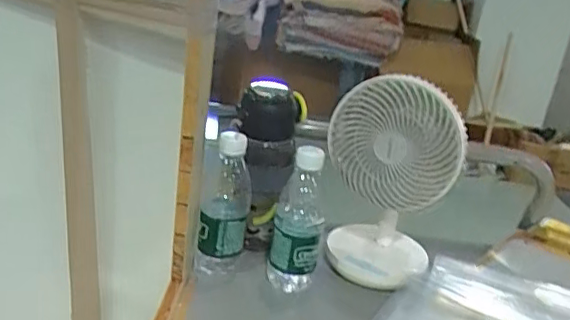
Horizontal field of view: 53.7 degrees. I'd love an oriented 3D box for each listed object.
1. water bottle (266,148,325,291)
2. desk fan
[{"bbox_3d":[0.016,0.068,0.672,0.058,0.168,0.055,6,22,-4],"label":"water bottle"},{"bbox_3d":[0.124,0.025,0.689,0.150,0.235,0.115,10,22,6],"label":"desk fan"}]

